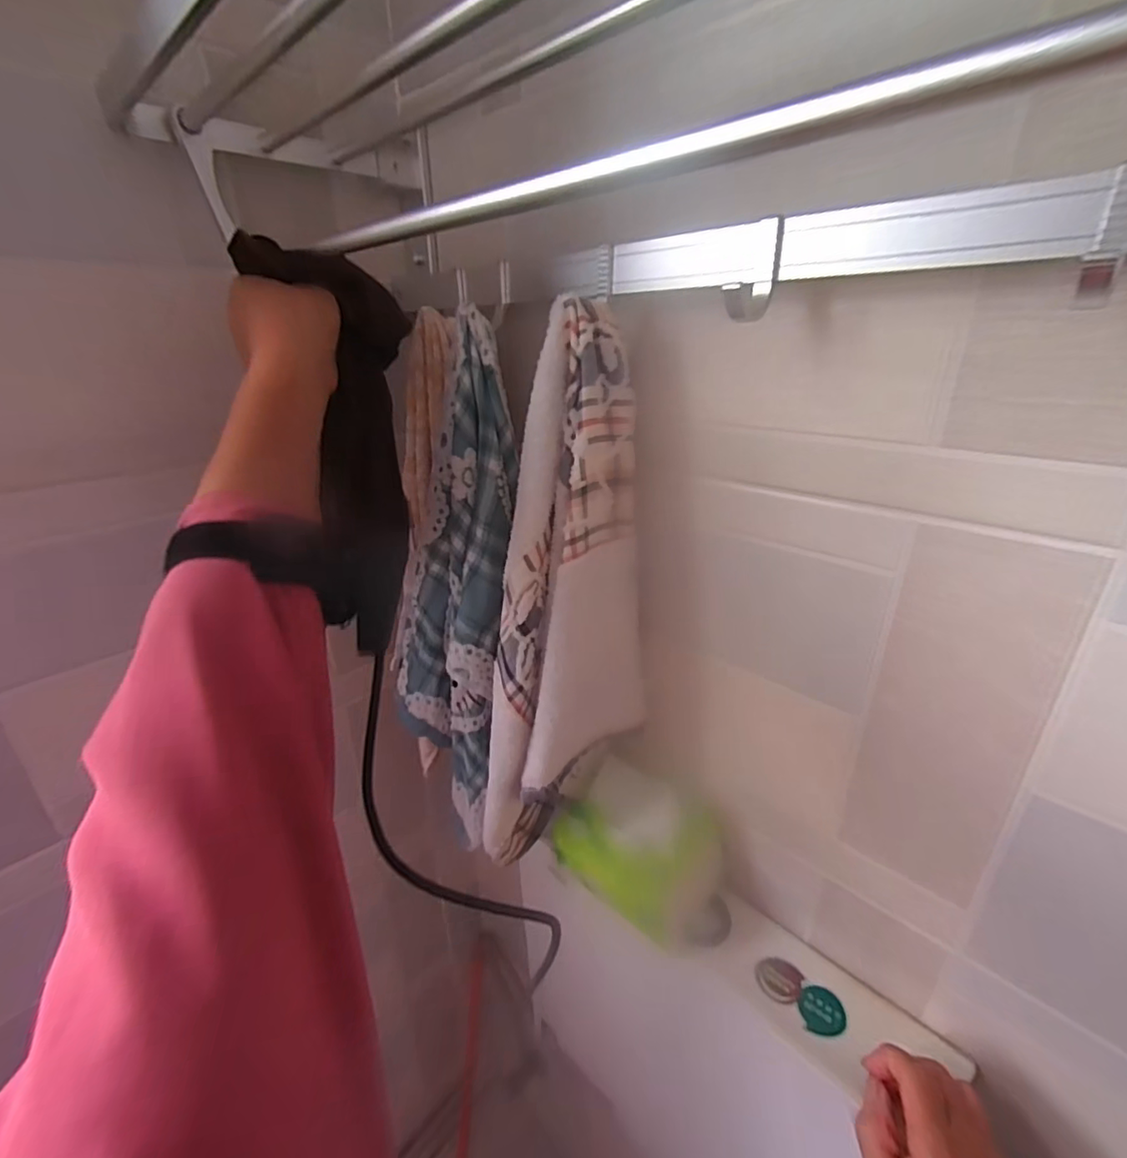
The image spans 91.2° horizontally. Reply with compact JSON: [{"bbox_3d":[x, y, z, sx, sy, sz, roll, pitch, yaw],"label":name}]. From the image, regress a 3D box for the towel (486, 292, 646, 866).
[{"bbox_3d":[-0.001,0.037,0.435,0.144,0.432,0.059,-17,28,-31],"label":"towel"}]

